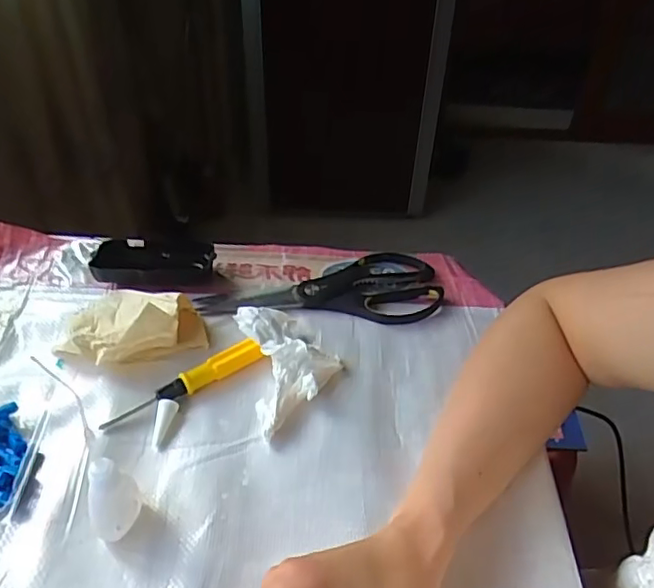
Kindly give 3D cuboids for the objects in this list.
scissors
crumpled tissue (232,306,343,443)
[{"bbox_3d":[-0.004,-0.007,0.552,0.217,0.011,0.091,1,41,-2],"label":"scissors"},{"bbox_3d":[-0.027,0.053,0.464,0.072,0.034,0.107,-11,42,-15],"label":"crumpled tissue"}]

